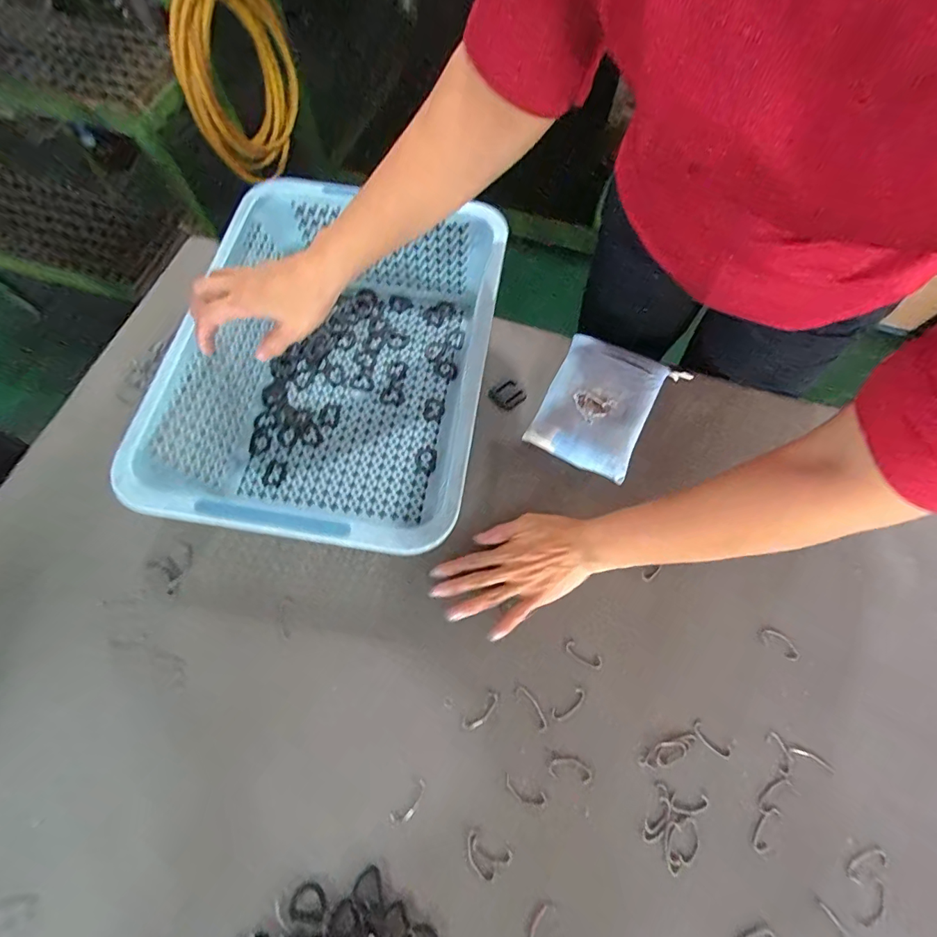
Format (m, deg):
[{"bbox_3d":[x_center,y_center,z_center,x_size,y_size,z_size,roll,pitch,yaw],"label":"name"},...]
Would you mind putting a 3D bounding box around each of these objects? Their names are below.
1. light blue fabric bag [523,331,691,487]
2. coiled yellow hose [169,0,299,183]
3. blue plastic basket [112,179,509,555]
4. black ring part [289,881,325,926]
[{"bbox_3d":[0.157,-0.076,0.510,0.127,0.033,0.170,26,70,9],"label":"light blue fabric bag"},{"bbox_3d":[-0.585,-1.020,1.155,0.082,0.393,0.390,14,70,5],"label":"coiled yellow hose"},{"bbox_3d":[-0.134,-0.107,0.475,0.283,0.120,0.382,9,69,3],"label":"blue plastic basket"},{"bbox_3d":[-0.130,0.349,0.352,0.028,0.004,0.024,8,69,2],"label":"black ring part"}]

